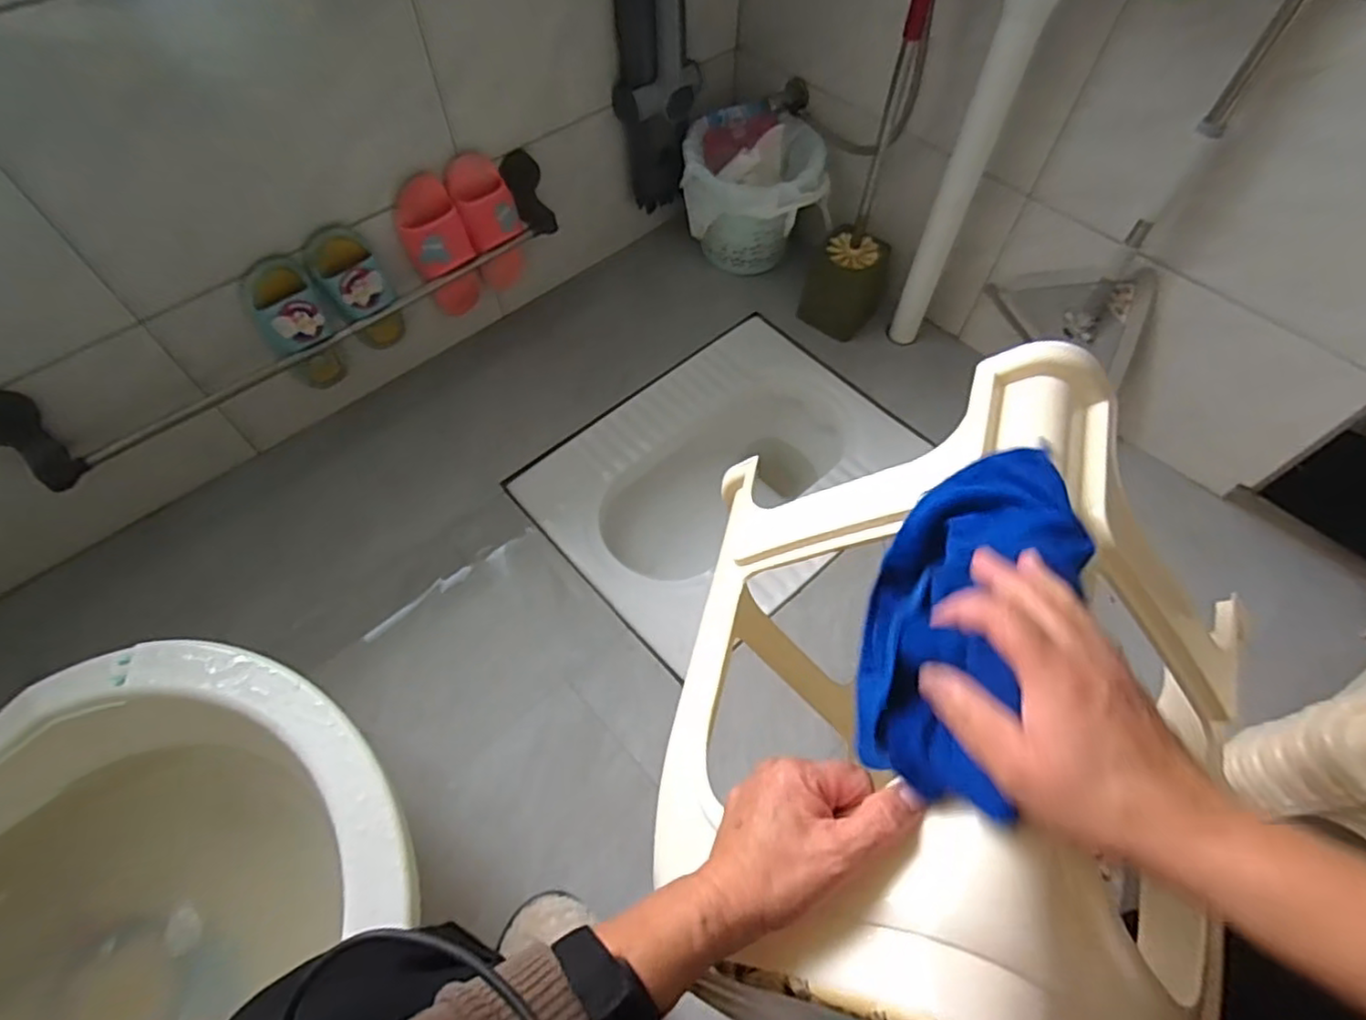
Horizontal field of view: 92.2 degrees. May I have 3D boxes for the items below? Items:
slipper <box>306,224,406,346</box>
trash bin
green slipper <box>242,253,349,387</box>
[{"bbox_3d":[-0.465,-0.305,0.956,0.090,0.203,0.061,-27,60,-18],"label":"slipper"},{"bbox_3d":[0.132,-0.557,1.182,0.257,0.214,0.232,2,56,1],"label":"trash bin"},{"bbox_3d":[-0.541,-0.250,0.933,0.088,0.212,0.078,-32,62,-21],"label":"green slipper"}]

